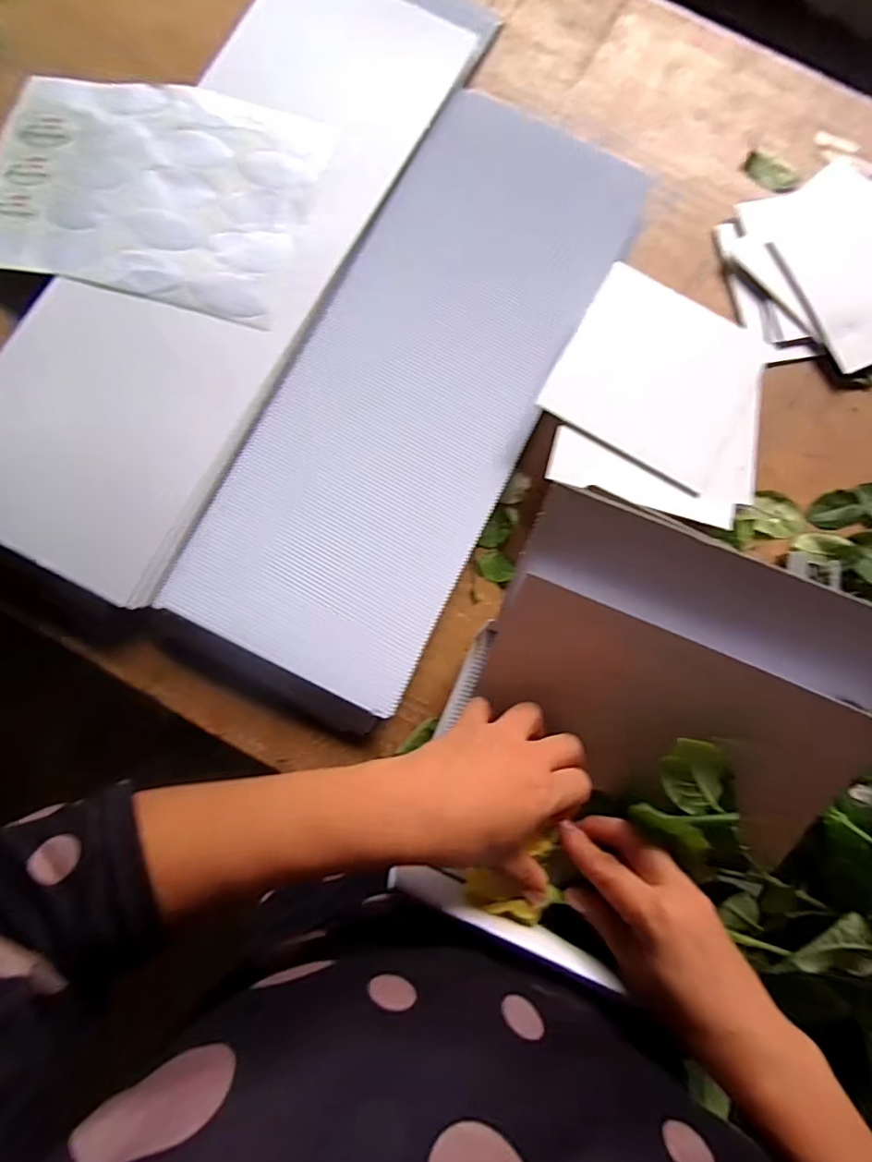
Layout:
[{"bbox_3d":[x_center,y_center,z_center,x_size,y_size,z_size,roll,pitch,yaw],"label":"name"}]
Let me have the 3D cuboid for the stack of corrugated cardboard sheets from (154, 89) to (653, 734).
[{"bbox_3d":[-0.012,-0.172,0.508,0.226,0.060,0.588,27,82,1],"label":"stack of corrugated cardboard sheets"}]

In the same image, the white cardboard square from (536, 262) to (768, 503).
[{"bbox_3d":[0.191,-0.178,0.478,0.154,0.010,0.150,30,82,2],"label":"white cardboard square"}]

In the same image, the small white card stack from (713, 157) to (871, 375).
[{"bbox_3d":[0.414,-0.320,0.562,0.231,0.024,0.206,-24,84,-5],"label":"small white card stack"}]

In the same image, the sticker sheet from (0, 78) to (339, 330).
[{"bbox_3d":[-0.271,-0.369,0.518,0.315,0.038,0.233,14,82,0],"label":"sticker sheet"}]

